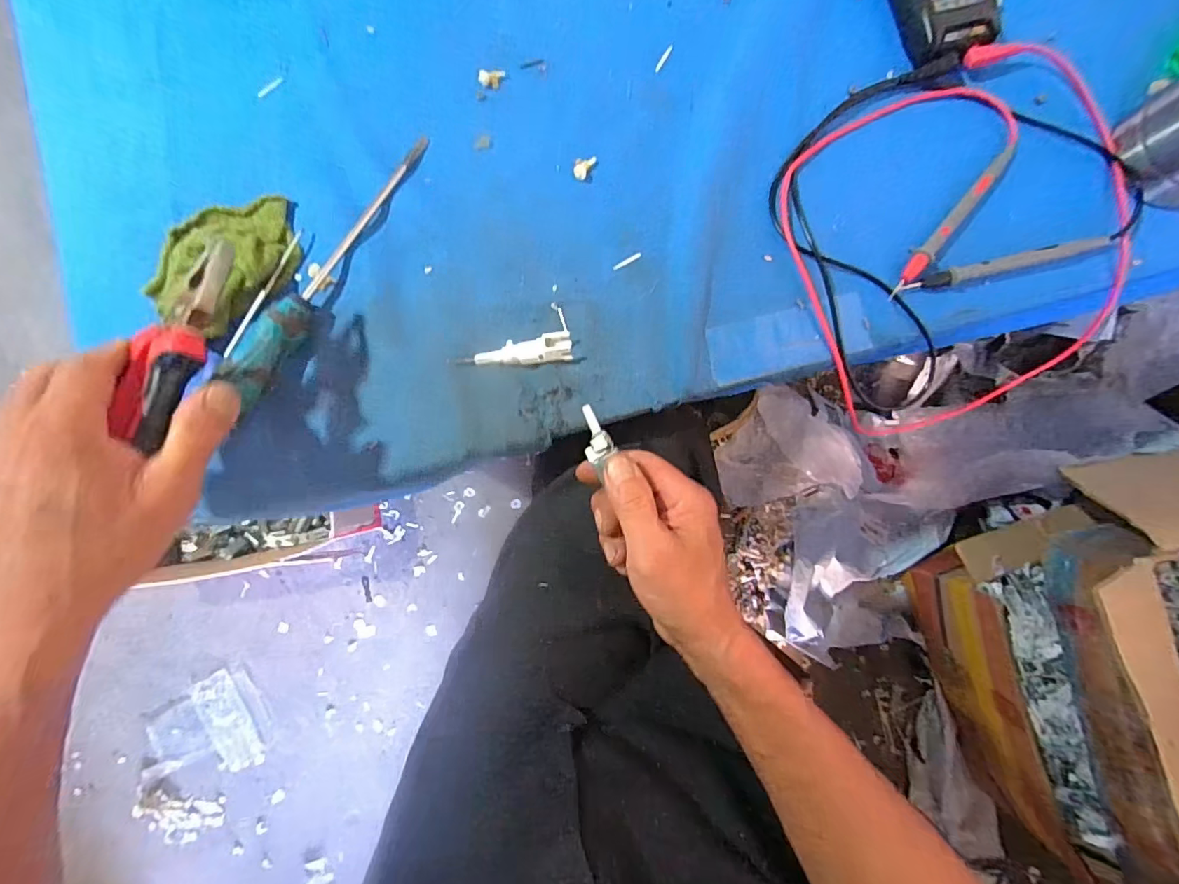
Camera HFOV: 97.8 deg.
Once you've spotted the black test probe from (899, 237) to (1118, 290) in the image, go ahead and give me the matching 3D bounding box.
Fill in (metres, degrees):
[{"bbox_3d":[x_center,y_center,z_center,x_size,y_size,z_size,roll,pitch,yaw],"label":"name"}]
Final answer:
[{"bbox_3d":[0.294,-0.126,0.358,0.139,0.014,0.013,-14,86,-1],"label":"black test probe"}]

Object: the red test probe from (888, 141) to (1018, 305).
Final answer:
[{"bbox_3d":[0.262,-0.158,0.365,0.016,0.011,0.144,40,87,3],"label":"red test probe"}]

